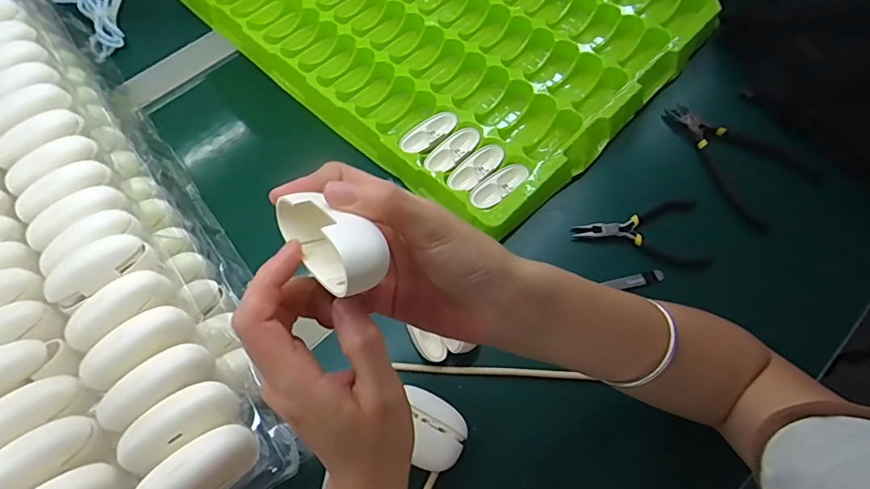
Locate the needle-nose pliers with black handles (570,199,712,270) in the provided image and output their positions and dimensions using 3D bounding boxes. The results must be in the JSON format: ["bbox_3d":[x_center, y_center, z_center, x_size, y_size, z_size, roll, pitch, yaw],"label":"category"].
[{"bbox_3d":[0.183,-0.005,0.446,0.109,0.019,0.059,-4,63,-1],"label":"needle-nose pliers with black handles"}]

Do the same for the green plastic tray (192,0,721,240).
[{"bbox_3d":[-0.020,-0.312,0.601,0.411,0.047,0.603,-42,69,-18],"label":"green plastic tray"}]

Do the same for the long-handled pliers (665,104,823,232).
[{"bbox_3d":[0.294,-0.089,0.489,0.089,0.020,0.145,-41,76,-10],"label":"long-handled pliers"}]

